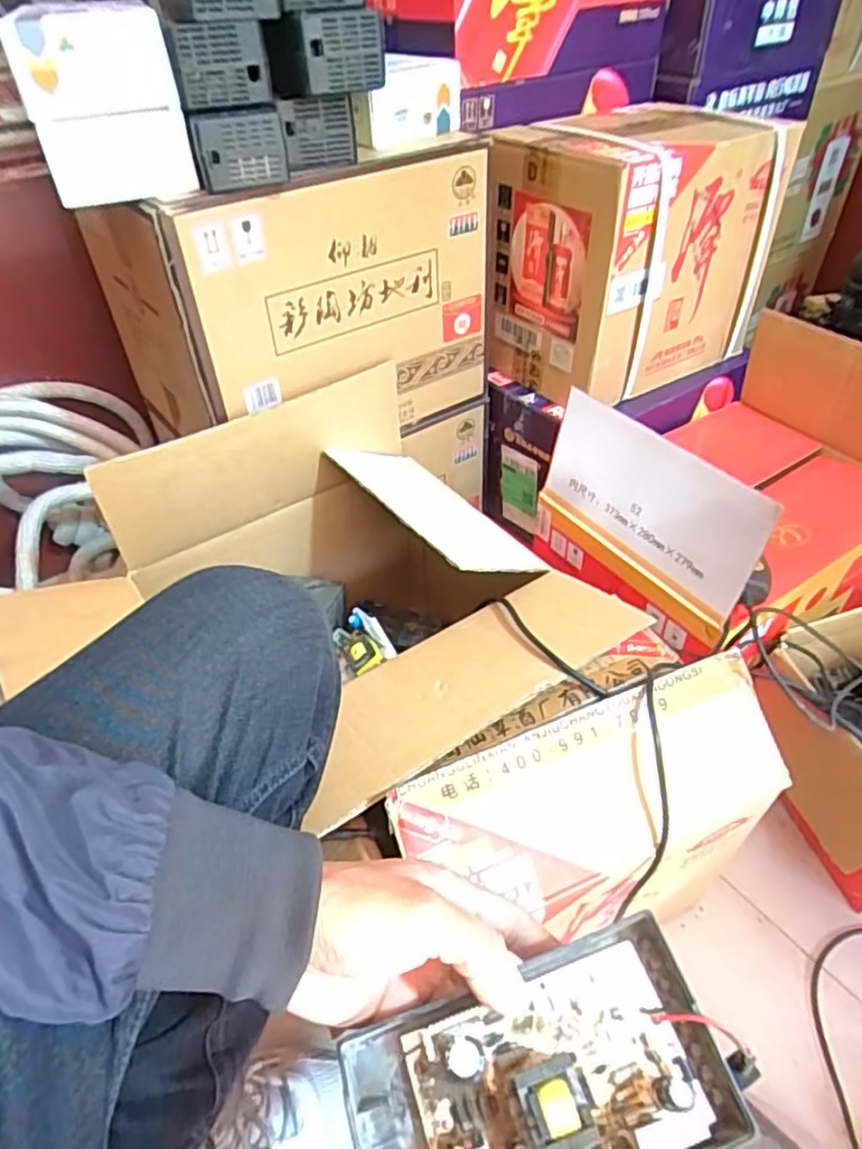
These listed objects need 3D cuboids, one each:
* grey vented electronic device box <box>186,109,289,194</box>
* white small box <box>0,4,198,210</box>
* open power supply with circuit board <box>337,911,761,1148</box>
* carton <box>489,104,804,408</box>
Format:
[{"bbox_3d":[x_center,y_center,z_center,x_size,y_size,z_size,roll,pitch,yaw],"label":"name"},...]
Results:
[{"bbox_3d":[-0.172,-0.380,0.603,0.080,0.061,0.038,-21,67,-18],"label":"grey vented electronic device box"},{"bbox_3d":[-0.273,-0.388,0.563,0.119,0.132,0.061,-17,46,-15],"label":"white small box"},{"bbox_3d":[0.051,0.236,0.309,0.171,0.047,0.095,-14,45,-12],"label":"open power supply with circuit board"},{"bbox_3d":[0.257,-0.427,0.894,0.321,0.284,0.224,-27,49,-24],"label":"carton"}]

